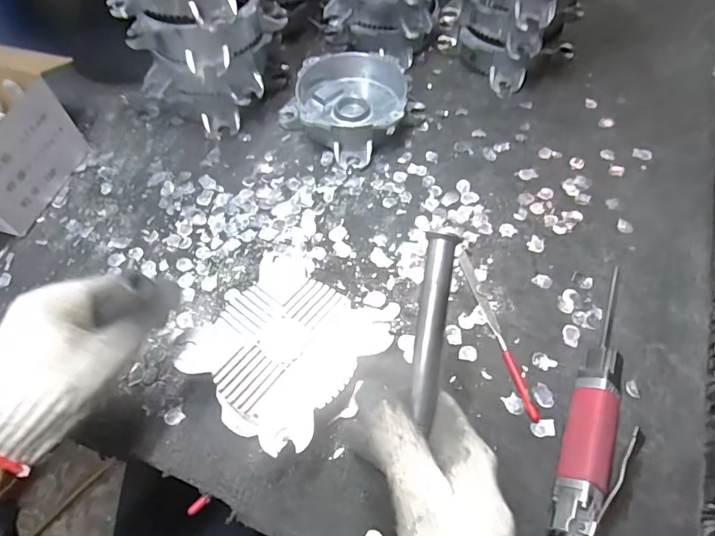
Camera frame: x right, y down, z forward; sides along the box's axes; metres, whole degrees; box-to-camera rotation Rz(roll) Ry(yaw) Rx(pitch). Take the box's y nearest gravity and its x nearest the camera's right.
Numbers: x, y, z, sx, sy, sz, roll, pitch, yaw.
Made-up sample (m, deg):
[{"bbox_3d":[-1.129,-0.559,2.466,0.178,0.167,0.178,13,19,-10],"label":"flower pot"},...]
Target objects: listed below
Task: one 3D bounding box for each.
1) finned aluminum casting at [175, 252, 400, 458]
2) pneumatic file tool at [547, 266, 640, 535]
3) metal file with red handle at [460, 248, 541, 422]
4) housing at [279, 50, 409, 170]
[{"bbox_3d":[-0.058,0.068,0.390,0.129,0.045,0.140,27,64,16],"label":"finned aluminum casting"},{"bbox_3d":[0.183,0.121,0.358,0.046,0.038,0.299,20,62,13],"label":"pneumatic file tool"},{"bbox_3d":[0.122,0.053,0.415,0.009,0.004,0.163,-13,60,-6],"label":"metal file with red handle"},{"bbox_3d":[-0.012,-0.191,0.540,0.138,0.047,0.126,-1,60,1],"label":"housing"}]

